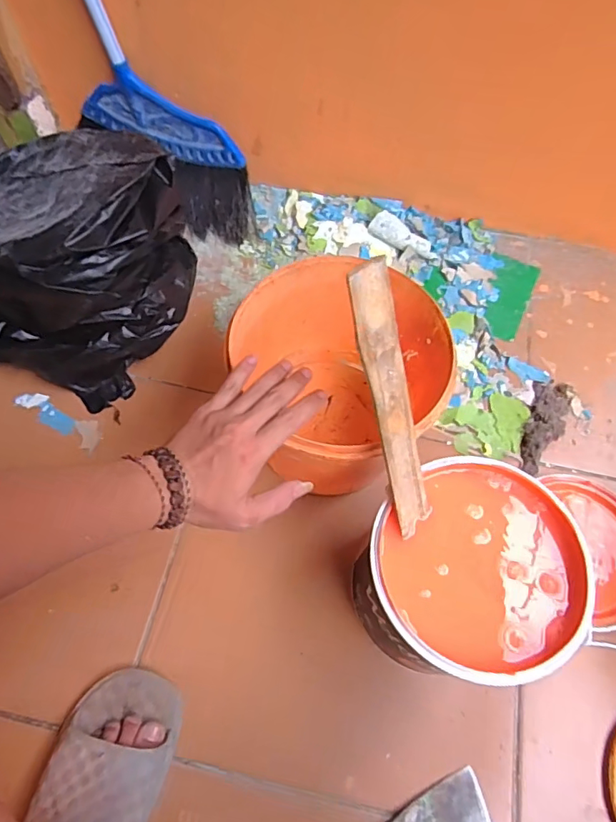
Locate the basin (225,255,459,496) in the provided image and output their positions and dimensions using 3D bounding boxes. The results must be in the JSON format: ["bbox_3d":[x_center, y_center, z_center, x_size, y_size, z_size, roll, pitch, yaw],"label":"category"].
[{"bbox_3d":[0.027,-0.024,0.572,0.211,0.193,0.203,16,64,5],"label":"basin"}]

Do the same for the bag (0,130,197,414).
[{"bbox_3d":[-0.313,-0.194,0.633,0.329,0.192,0.272,21,65,7],"label":"bag"}]

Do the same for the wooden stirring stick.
[{"bbox_3d":[0.066,0.001,0.389,0.034,0.229,0.007,-32,33,-25],"label":"wooden stirring stick"}]

